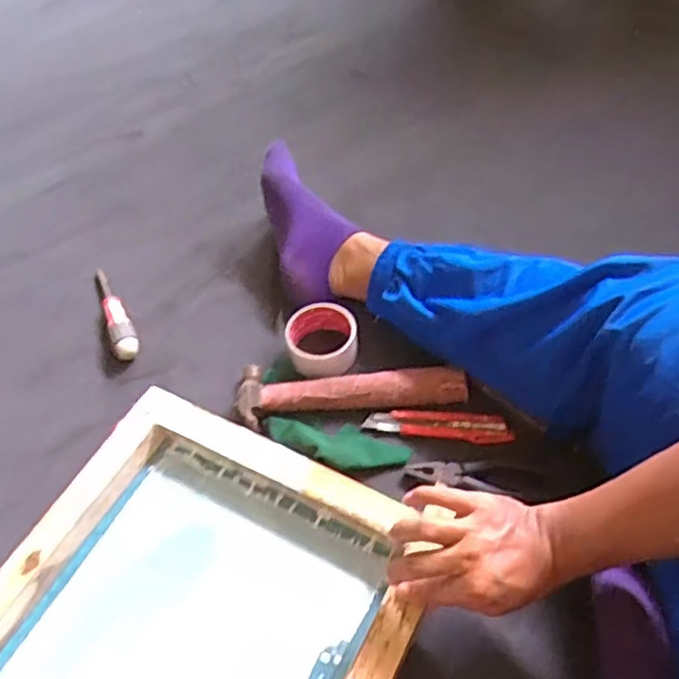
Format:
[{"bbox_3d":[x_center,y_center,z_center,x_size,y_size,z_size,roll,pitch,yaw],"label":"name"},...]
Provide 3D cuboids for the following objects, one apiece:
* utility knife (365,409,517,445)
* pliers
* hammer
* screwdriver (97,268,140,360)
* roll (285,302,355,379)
[{"bbox_3d":[0.109,0.093,0.703,0.158,0.017,0.027,5,54,10],"label":"utility knife"},{"bbox_3d":[0.136,0.138,0.662,0.131,0.016,0.040,7,54,11],"label":"pliers"},{"bbox_3d":[0.010,0.060,0.713,0.255,0.042,0.063,2,53,8],"label":"hammer"},{"bbox_3d":[-0.291,-0.034,0.834,0.031,0.028,0.162,-22,54,-11],"label":"screwdriver"},{"bbox_3d":[-0.020,0.000,0.754,0.082,0.040,0.079,-3,53,4],"label":"roll"}]

